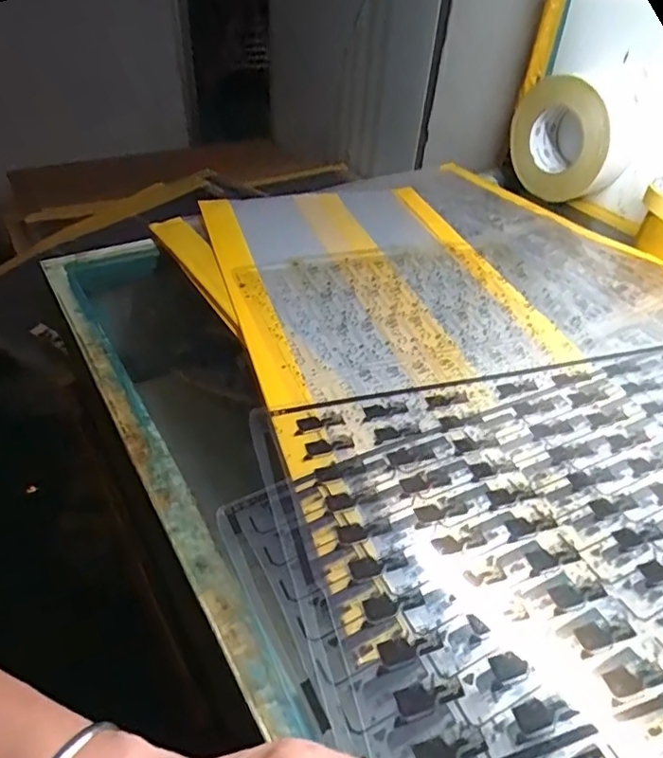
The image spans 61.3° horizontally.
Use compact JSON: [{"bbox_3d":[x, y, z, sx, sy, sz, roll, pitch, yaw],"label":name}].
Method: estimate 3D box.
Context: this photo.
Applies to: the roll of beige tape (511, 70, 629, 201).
[{"bbox_3d":[0.287,-0.290,0.691,0.067,0.130,0.138,-23,48,-29],"label":"roll of beige tape"}]

